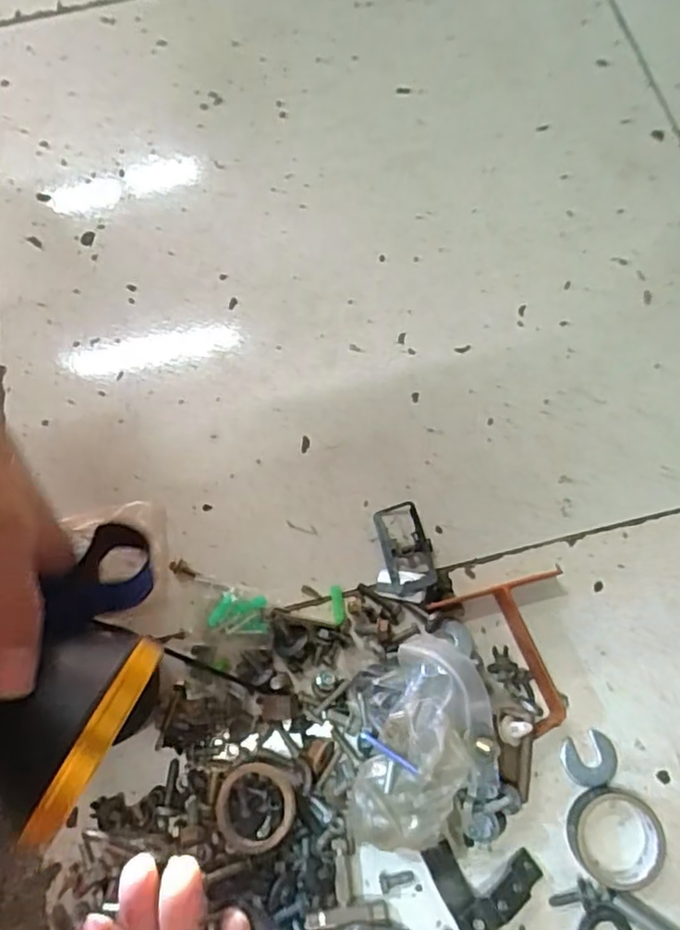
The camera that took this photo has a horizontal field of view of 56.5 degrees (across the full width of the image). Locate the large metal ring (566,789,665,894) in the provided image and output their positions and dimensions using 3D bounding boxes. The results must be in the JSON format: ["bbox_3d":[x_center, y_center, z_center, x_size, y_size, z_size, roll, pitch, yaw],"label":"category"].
[{"bbox_3d":[0.169,0.230,0.388,0.056,0.009,0.056,0,73,0],"label":"large metal ring"}]

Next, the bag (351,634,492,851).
[{"bbox_3d":[0.044,0.169,0.384,0.074,0.053,0.122,31,76,9],"label":"bag"}]

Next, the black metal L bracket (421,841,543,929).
[{"bbox_3d":[0.086,0.242,0.375,0.057,0.026,0.054,-31,75,-9],"label":"black metal L bracket"}]

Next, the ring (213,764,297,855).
[{"bbox_3d":[-0.051,0.207,0.383,0.047,0.013,0.047,0,73,0],"label":"ring"}]

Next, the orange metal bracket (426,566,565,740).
[{"bbox_3d":[0.118,0.127,0.420,0.093,0.020,0.096,-15,73,-4],"label":"orange metal bracket"}]

